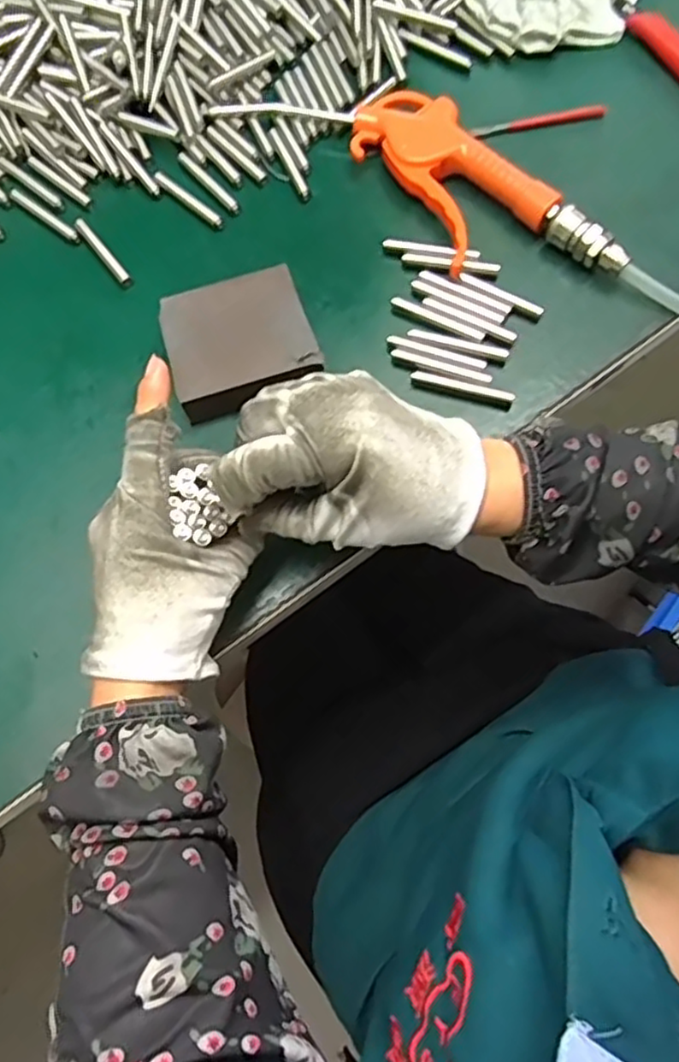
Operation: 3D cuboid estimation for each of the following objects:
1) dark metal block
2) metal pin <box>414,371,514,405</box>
[{"bbox_3d":[-0.056,-0.105,0.387,0.079,0.023,0.073,-18,71,-3],"label":"dark metal block"},{"bbox_3d":[0.069,-0.081,0.383,0.057,0.007,0.007,18,73,9],"label":"metal pin"}]

